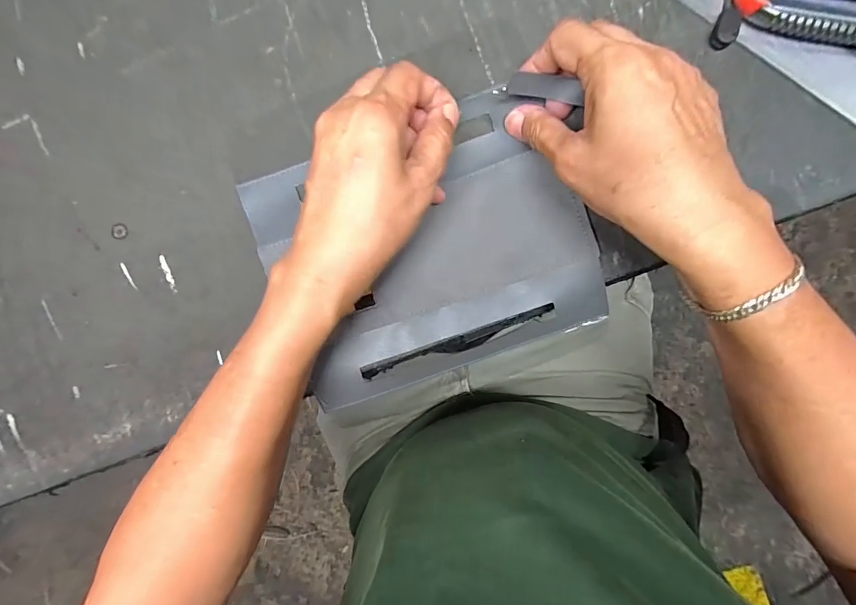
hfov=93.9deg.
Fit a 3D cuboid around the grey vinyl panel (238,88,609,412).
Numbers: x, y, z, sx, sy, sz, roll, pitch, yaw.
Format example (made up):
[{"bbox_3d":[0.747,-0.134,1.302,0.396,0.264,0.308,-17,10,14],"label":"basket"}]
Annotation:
[{"bbox_3d":[0.000,-0.034,0.288,0.214,0.031,0.172,-19,92,5],"label":"grey vinyl panel"}]

